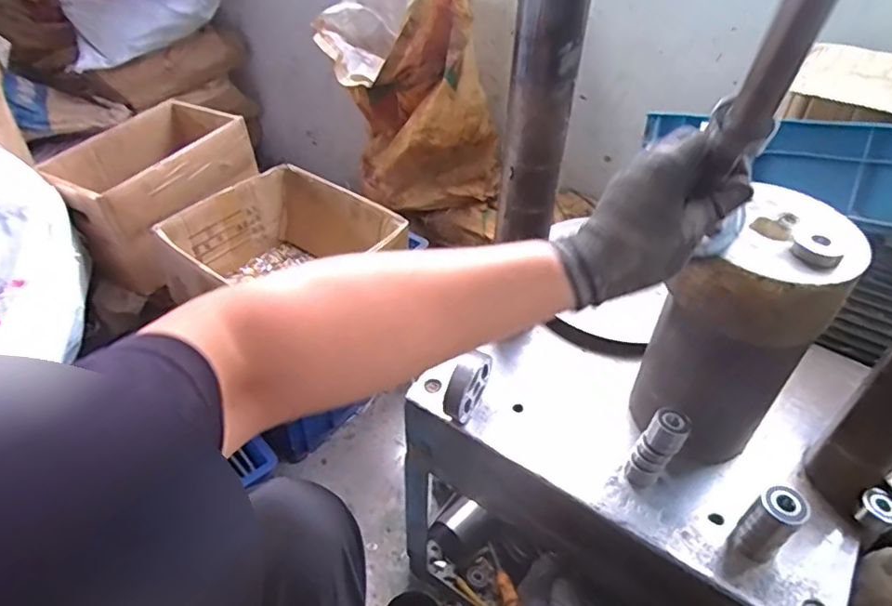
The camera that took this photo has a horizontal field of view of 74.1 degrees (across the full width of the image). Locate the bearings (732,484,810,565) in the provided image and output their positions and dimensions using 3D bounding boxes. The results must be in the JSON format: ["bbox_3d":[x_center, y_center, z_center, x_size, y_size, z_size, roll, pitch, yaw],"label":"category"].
[{"bbox_3d":[0.295,0.204,0.541,0.038,0.080,0.038,1,43,-1],"label":"bearings"}]

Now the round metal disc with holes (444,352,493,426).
[{"bbox_3d":[0.025,0.094,0.640,0.019,0.078,0.069,28,48,25],"label":"round metal disc with holes"}]

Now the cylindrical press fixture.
[{"bbox_3d":[0.277,0.039,0.580,0.122,0.263,0.145,31,50,28],"label":"cylindrical press fixture"}]

